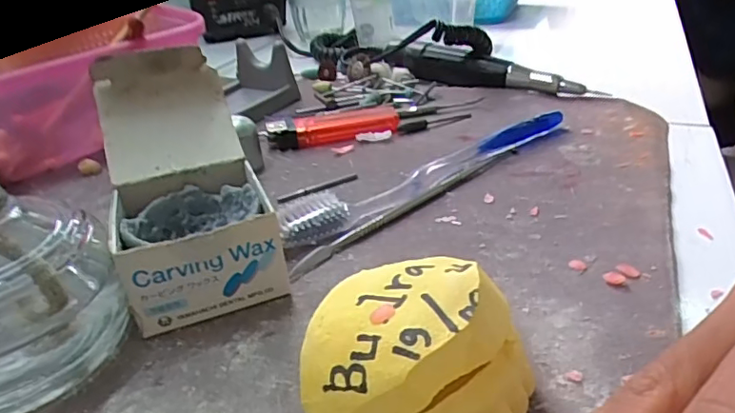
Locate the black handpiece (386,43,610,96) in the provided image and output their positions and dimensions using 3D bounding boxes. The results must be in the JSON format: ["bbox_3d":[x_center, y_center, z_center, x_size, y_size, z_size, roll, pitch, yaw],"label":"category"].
[{"bbox_3d":[0.085,-0.096,0.398,0.147,0.024,0.025,14,34,31],"label":"black handpiece"}]

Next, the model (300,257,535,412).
[{"bbox_3d":[0.011,0.040,0.155,0.059,0.036,0.055,-9,30,-8],"label":"model"}]

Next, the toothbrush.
[{"bbox_3d":[0.038,-0.019,0.280,0.182,0.013,0.020,-23,33,-29],"label":"toothbrush"}]

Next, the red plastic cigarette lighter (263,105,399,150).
[{"bbox_3d":[-0.021,-0.049,0.341,0.081,0.013,0.022,-10,29,-10],"label":"red plastic cigarette lighter"}]

